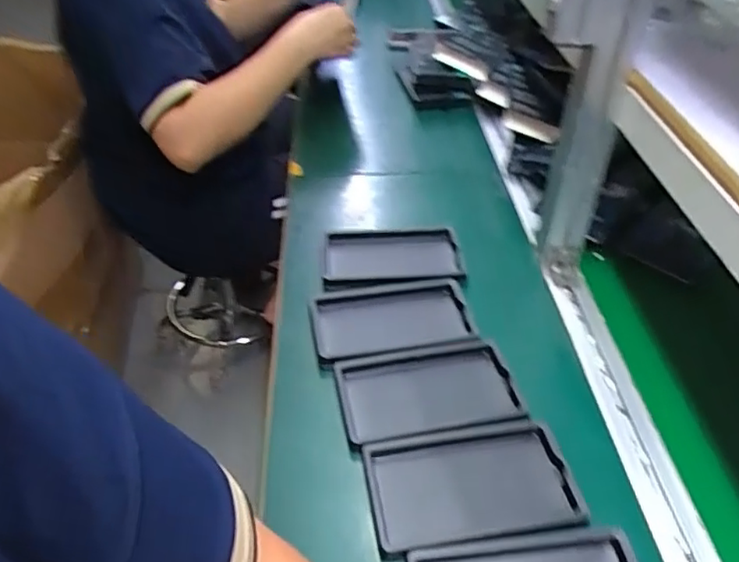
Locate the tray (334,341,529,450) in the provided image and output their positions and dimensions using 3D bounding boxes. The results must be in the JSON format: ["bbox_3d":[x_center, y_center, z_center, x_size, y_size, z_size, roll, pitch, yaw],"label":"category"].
[{"bbox_3d":[0.052,0.101,0.557,0.155,0.019,0.094,-7,41,-10],"label":"tray"}]

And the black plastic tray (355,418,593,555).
[{"bbox_3d":[0.081,0.158,0.486,0.158,0.011,0.093,-5,41,-8],"label":"black plastic tray"}]

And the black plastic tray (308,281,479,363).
[{"bbox_3d":[0.023,0.039,0.626,0.159,0.013,0.097,-8,41,-11],"label":"black plastic tray"}]

